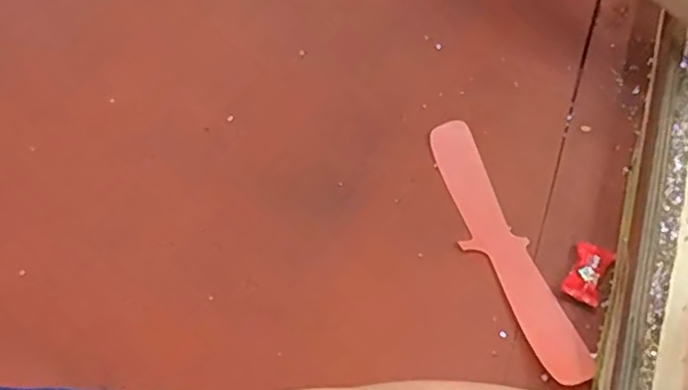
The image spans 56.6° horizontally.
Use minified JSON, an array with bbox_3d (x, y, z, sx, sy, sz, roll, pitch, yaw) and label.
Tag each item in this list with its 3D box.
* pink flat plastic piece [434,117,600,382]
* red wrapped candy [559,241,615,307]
[{"bbox_3d":[0.117,0.033,0.486,0.043,0.004,0.228,-16,56,-8],"label":"pink flat plastic piece"},{"bbox_3d":[0.178,0.055,0.463,0.027,0.014,0.048,25,60,18],"label":"red wrapped candy"}]

